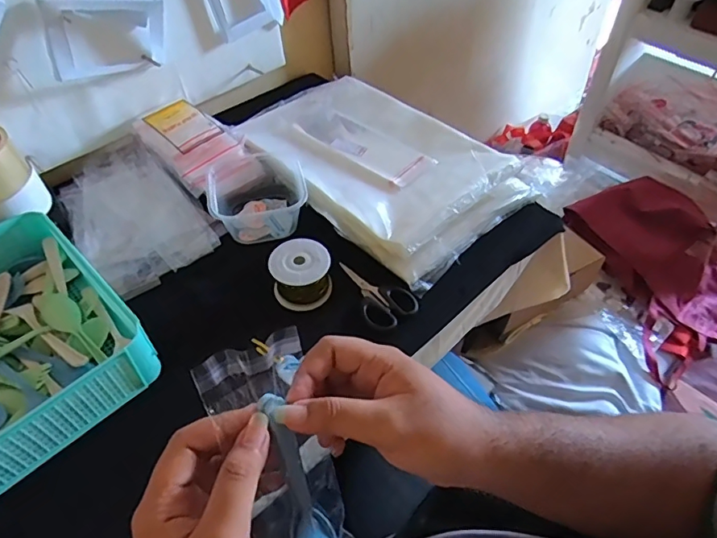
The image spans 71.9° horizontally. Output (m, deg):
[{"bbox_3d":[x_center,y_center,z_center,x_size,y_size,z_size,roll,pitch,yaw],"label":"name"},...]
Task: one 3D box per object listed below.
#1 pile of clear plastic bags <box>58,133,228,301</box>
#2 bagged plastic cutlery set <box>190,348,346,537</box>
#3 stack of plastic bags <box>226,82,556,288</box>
[{"bbox_3d":[-0.301,-0.080,0.651,0.146,0.022,0.264,-35,56,-25],"label":"pile of clear plastic bags"},{"bbox_3d":[-0.045,0.129,0.306,0.060,0.188,0.023,-26,27,-20],"label":"bagged plastic cutlery set"},{"bbox_3d":[0.021,-0.158,0.698,0.268,0.043,0.396,-35,57,-26],"label":"stack of plastic bags"}]

